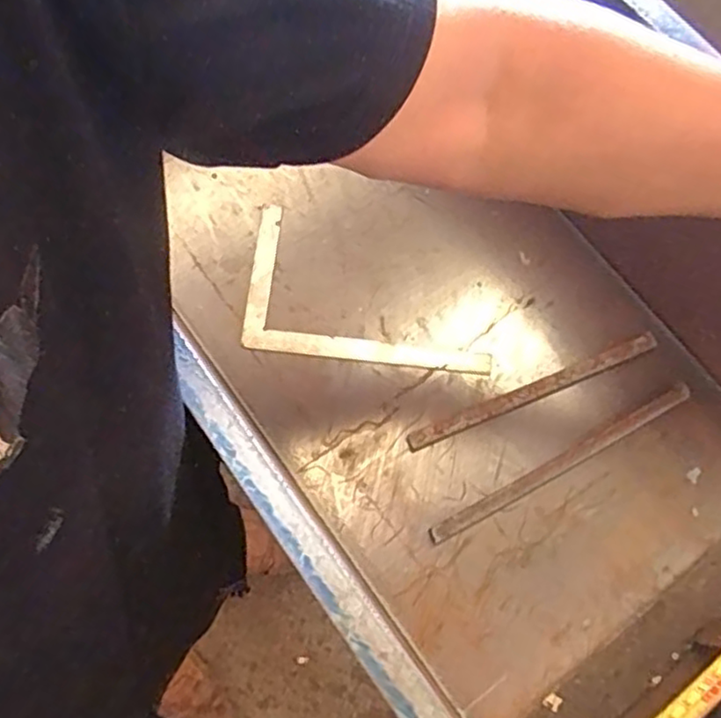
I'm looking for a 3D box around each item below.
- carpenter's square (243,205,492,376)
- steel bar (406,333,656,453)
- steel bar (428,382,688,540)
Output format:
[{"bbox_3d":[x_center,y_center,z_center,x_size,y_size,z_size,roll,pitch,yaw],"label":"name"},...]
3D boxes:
[{"bbox_3d":[0.010,-0.063,0.640,0.228,0.007,0.141,8,73,1],"label":"carpenter's square"},{"bbox_3d":[0.154,0.029,0.608,0.239,0.017,0.016,-21,74,-8],"label":"steel bar"},{"bbox_3d":[0.176,0.089,0.587,0.260,0.012,0.014,-28,75,-10],"label":"steel bar"}]

